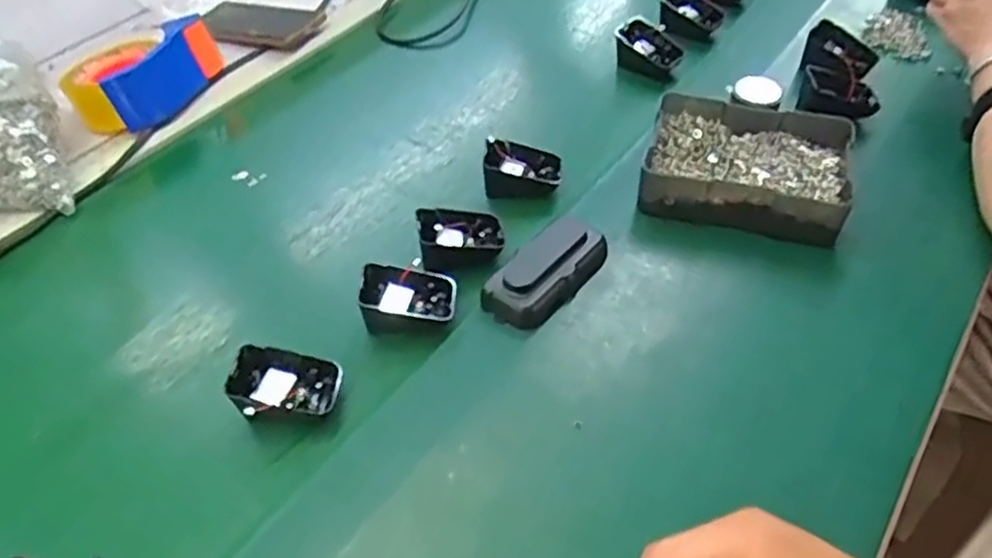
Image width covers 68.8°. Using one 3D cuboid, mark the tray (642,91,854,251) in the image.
[{"bbox_3d":[0.209,-0.098,0.603,0.161,0.043,0.131,8,51,14],"label":"tray"}]

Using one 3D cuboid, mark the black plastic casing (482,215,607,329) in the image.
[{"bbox_3d":[0.039,-0.006,0.539,0.047,0.025,0.101,33,61,30],"label":"black plastic casing"}]

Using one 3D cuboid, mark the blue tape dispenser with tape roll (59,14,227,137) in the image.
[{"bbox_3d":[-0.375,-0.220,0.757,0.096,0.064,0.149,23,56,24],"label":"blue tape dispenser with tape roll"}]

